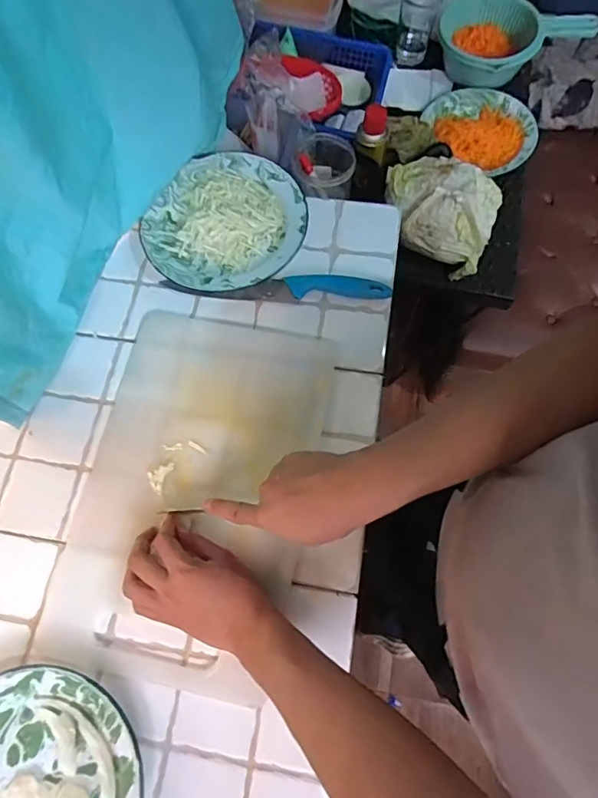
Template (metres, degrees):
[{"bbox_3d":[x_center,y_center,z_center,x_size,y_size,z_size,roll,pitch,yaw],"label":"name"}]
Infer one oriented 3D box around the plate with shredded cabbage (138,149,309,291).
[{"bbox_3d":[-0.094,-0.228,0.643,0.198,0.034,0.202,-1,71,1],"label":"plate with shredded cabbage"}]

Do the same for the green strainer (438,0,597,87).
[{"bbox_3d":[0.394,-0.650,0.894,0.267,0.081,0.157,12,72,6],"label":"green strainer"}]

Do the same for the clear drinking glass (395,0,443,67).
[{"bbox_3d":[0.224,-0.714,0.929,0.073,0.121,0.071,11,72,5],"label":"clear drinking glass"}]

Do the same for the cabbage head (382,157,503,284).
[{"bbox_3d":[0.221,-0.304,0.774,0.179,0.102,0.122,23,73,9],"label":"cabbage head"}]

